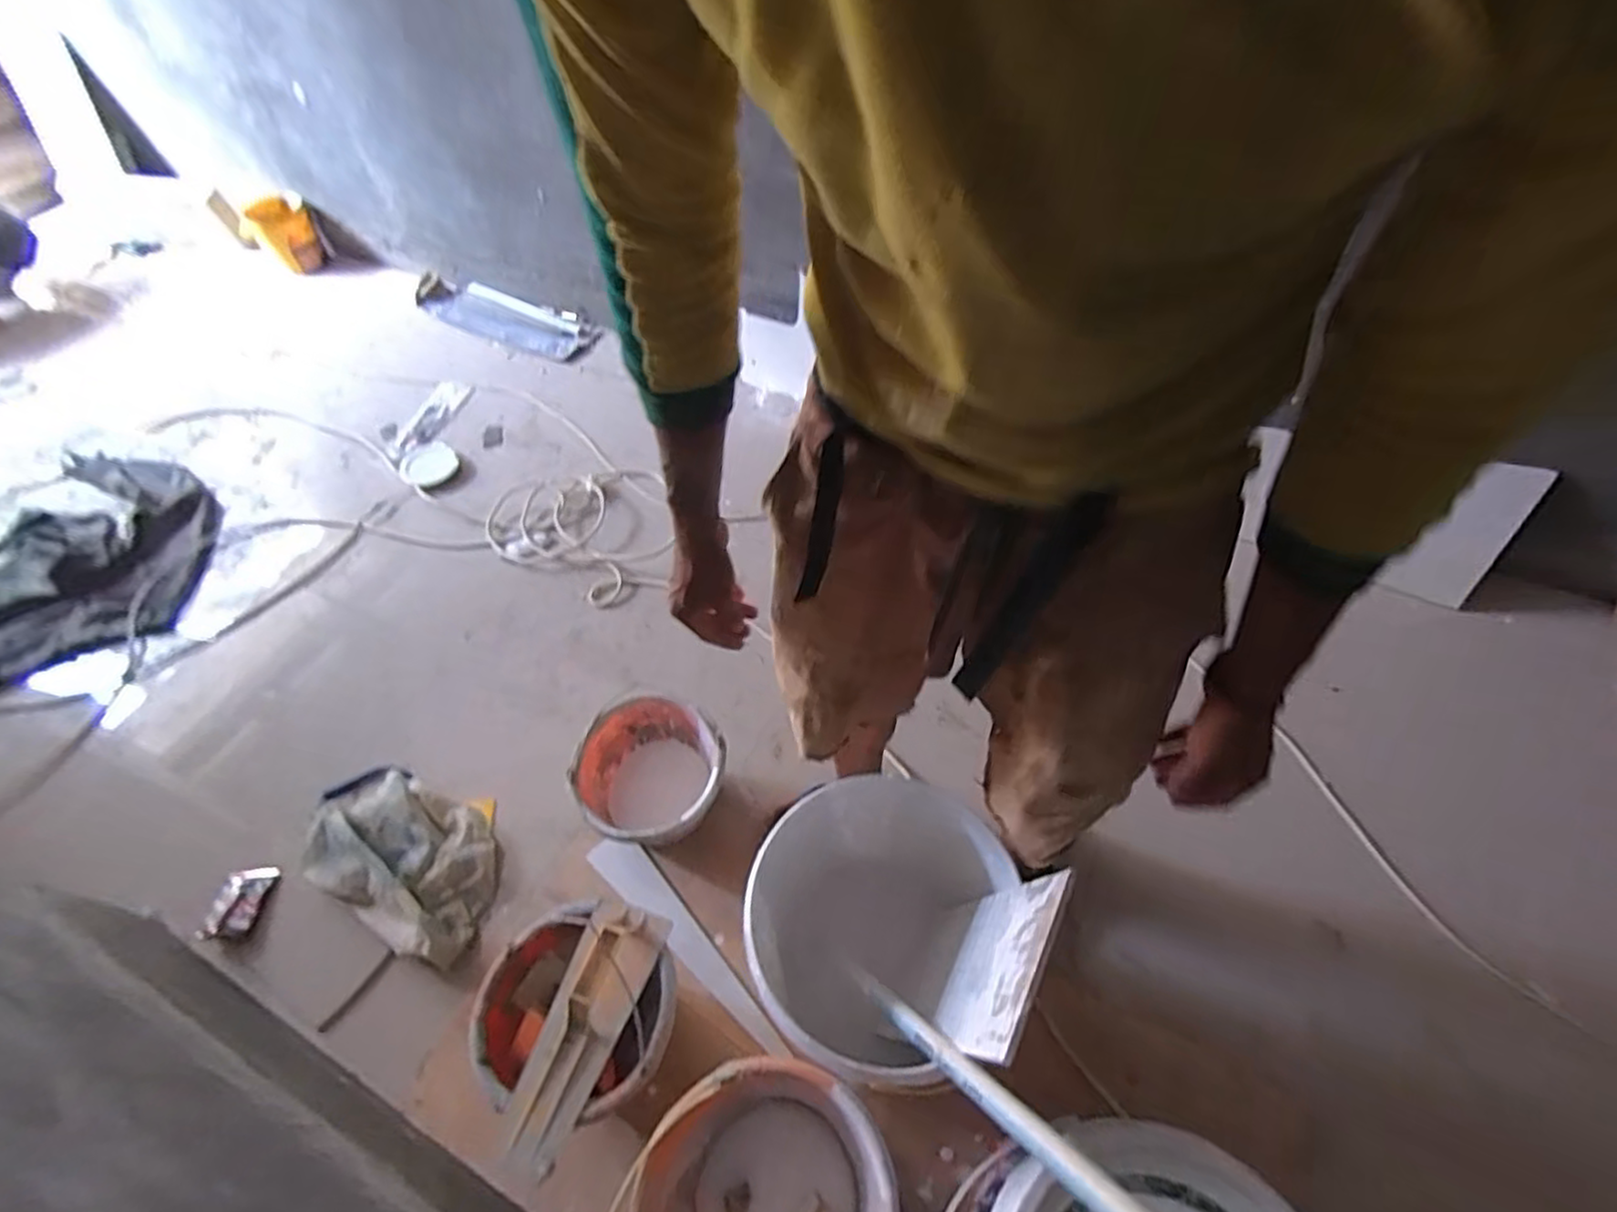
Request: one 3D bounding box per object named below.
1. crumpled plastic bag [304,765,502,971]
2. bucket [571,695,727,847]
[{"bbox_3d":[-0.679,0.408,1.155,0.387,0.073,0.220,24,60,19],"label":"crumpled plastic bag"},{"bbox_3d":[-0.247,0.284,1.142,0.222,0.181,0.226,-2,55,3],"label":"bucket"}]

